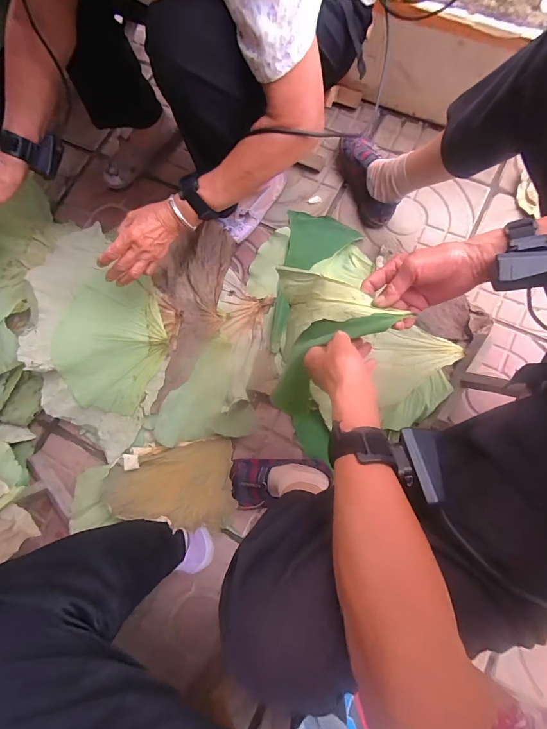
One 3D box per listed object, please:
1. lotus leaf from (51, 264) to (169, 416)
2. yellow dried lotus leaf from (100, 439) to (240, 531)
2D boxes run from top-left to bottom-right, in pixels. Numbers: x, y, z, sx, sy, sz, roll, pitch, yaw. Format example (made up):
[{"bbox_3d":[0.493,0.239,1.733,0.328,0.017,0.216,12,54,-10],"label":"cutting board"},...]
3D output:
[{"bbox_3d":[-0.317,-0.051,0.712,0.199,0.067,0.270,2,77,2],"label":"lotus leaf"},{"bbox_3d":[-0.185,0.212,0.624,0.225,0.209,0.030,-8,115,-7],"label":"yellow dried lotus leaf"}]

